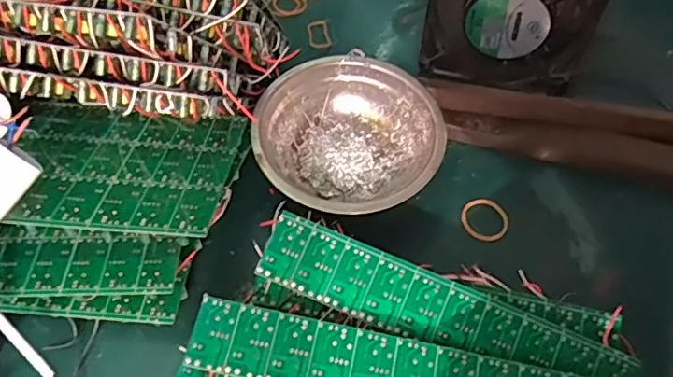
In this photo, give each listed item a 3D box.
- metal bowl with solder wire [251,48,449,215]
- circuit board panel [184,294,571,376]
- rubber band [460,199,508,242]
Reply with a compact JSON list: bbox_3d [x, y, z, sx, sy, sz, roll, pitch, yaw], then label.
[{"bbox_3d":[0.008,-0.031,0.387,0.125,0.047,0.122,0,54,0],"label":"metal bowl with solder wire"},{"bbox_3d":[0.034,0.095,0.277,0.214,0.012,0.036,12,65,5],"label":"circuit board panel"},{"bbox_3d":[0.102,0.020,0.379,0.033,0.004,0.031,0,54,0],"label":"rubber band"}]

